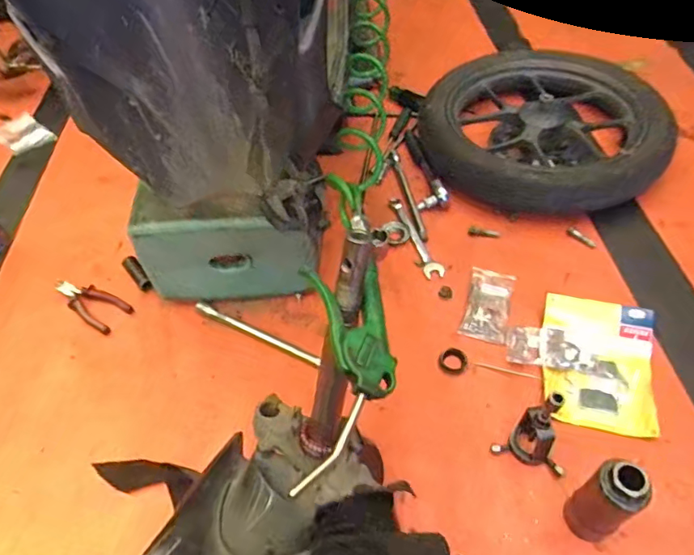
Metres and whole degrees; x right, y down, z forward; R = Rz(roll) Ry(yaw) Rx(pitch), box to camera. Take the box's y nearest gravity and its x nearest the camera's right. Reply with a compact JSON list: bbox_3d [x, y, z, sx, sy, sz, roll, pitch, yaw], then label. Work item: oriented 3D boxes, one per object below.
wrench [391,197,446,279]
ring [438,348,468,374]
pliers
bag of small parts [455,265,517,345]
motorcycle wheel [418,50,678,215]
[{"bbox_3d":[0.120,-0.079,0.902,0.036,0.011,0.205,-17,52,-9],"label":"wrench"},{"bbox_3d":[0.158,0.124,0.742,0.039,0.008,0.039,-2,51,3],"label":"ring"},{"bbox_3d":[-0.437,0.041,0.850,0.140,0.017,0.062,25,58,23],"label":"pliers"},{"bbox_3d":[0.227,0.038,0.794,0.068,0.015,0.145,13,54,15],"label":"bag of small parts"},{"bbox_3d":[0.370,-0.295,1.004,0.416,0.088,0.416,9,53,12],"label":"motorcycle wheel"}]

